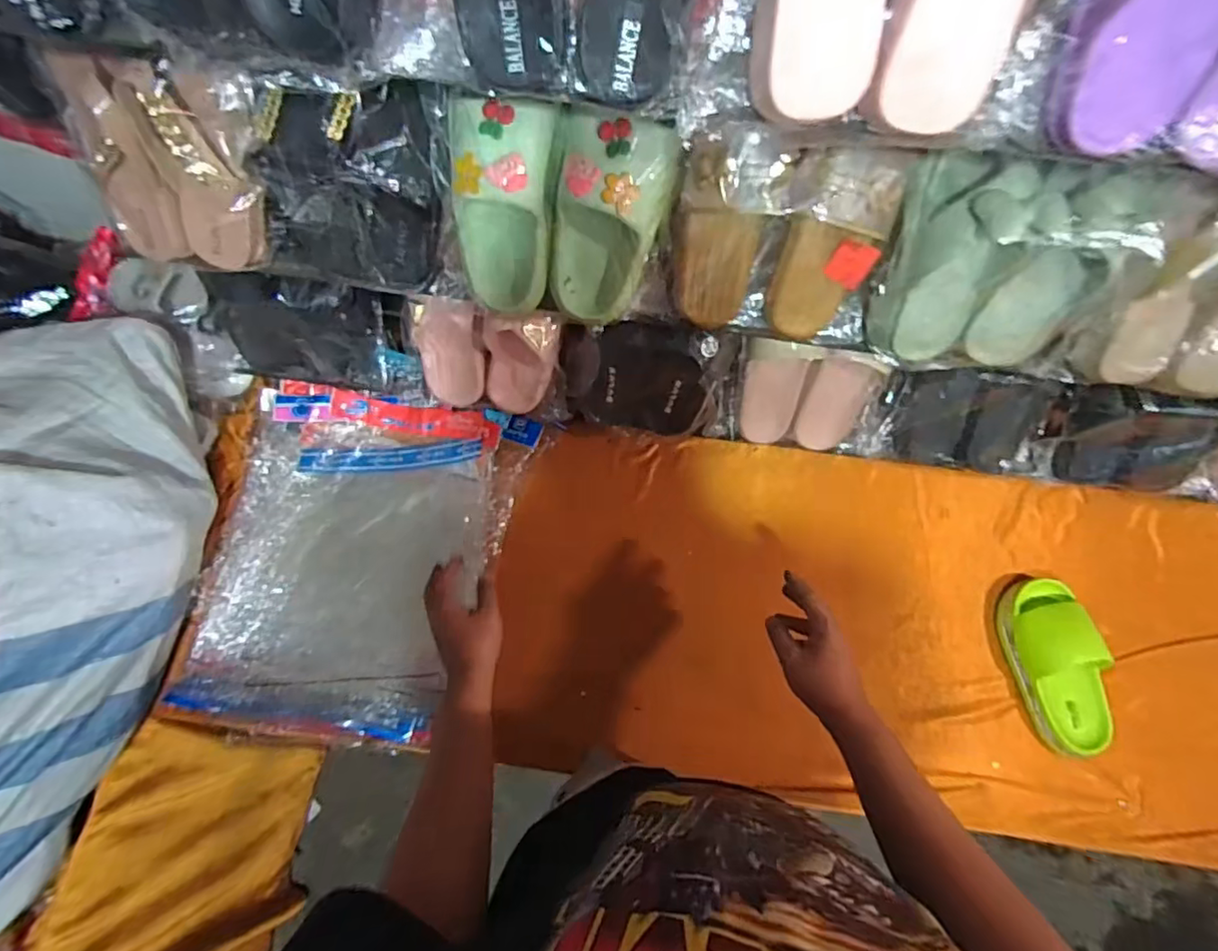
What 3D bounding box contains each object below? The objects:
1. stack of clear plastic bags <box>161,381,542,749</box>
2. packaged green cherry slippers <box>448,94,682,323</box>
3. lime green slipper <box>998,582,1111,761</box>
[{"bbox_3d":[-0.364,0.119,0.846,0.387,0.076,0.484,10,70,3],"label":"stack of clear plastic bags"},{"bbox_3d":[-0.046,-0.234,0.559,0.196,0.202,0.075,9,46,2],"label":"packaged green cherry slippers"},{"bbox_3d":[0.633,0.262,0.827,0.117,0.056,0.228,-8,70,-4],"label":"lime green slipper"}]

